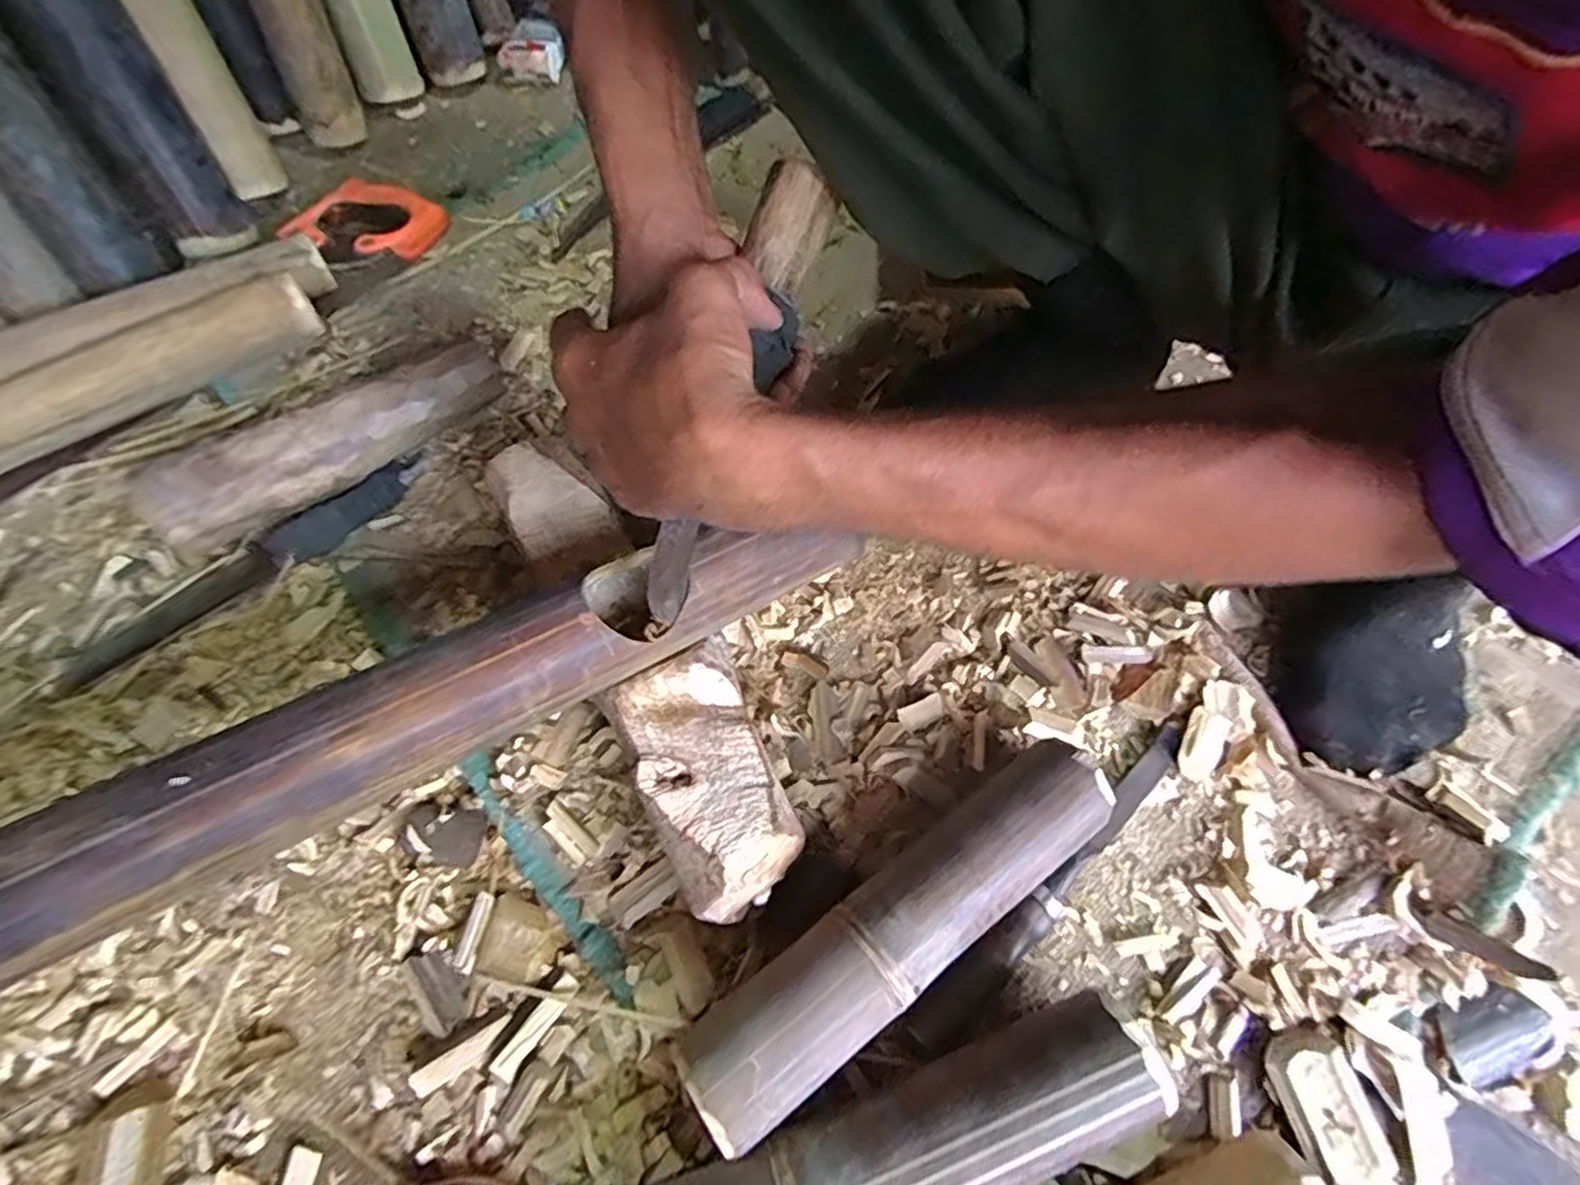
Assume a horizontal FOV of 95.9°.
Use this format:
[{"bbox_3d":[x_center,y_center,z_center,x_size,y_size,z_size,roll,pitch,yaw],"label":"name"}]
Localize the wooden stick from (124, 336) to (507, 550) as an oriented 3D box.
[{"bbox_3d":[-0.335,-0.112,0.533,0.247,0.068,0.050,-33,67,-15],"label":"wooden stick"}]

